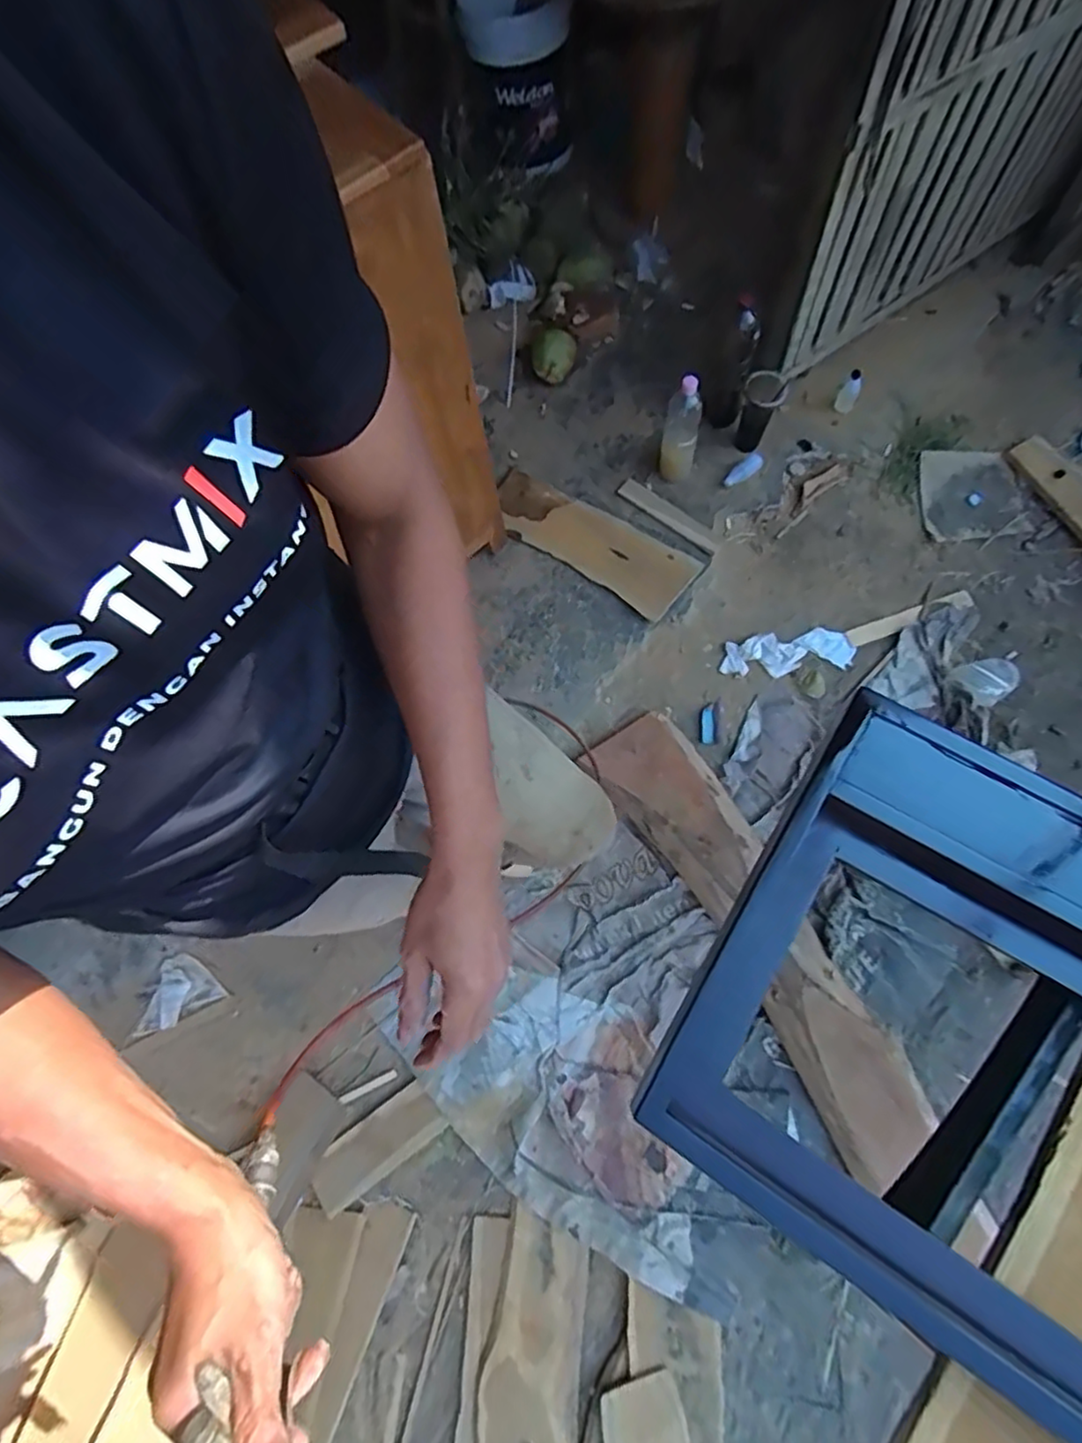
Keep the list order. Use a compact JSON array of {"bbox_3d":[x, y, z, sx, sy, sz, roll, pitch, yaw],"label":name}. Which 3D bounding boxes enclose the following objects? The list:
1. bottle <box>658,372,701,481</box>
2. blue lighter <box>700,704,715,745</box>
[{"bbox_3d":[0.316,-0.653,1.468,0.082,0.249,0.089,-1,71,3],"label":"bottle"},{"bbox_3d":[0.377,0.006,1.474,0.029,0.009,0.093,7,73,4],"label":"blue lighter"}]

